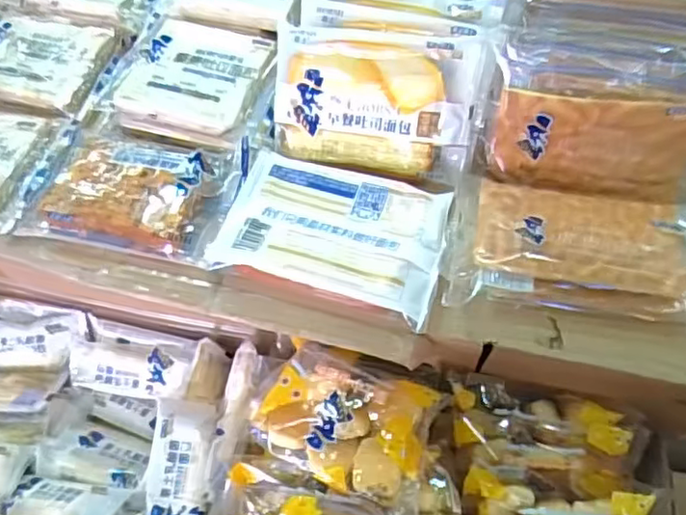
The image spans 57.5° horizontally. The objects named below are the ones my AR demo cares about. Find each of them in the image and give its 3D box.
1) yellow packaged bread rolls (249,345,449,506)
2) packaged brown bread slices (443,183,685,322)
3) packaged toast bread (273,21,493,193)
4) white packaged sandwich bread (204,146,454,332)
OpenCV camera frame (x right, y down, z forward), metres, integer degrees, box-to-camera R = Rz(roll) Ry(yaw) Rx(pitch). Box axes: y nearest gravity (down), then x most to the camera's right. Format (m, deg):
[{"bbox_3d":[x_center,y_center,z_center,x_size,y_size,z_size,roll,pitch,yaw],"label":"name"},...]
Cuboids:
[{"bbox_3d":[0.002,0.113,0.436,0.113,0.043,0.084,23,57,18],"label":"yellow packaged bread rolls"},{"bbox_3d":[0.156,-0.007,0.393,0.162,0.029,0.091,9,54,9],"label":"packaged brown bread slices"},{"bbox_3d":[0.023,-0.110,0.449,0.141,0.095,0.036,10,16,10],"label":"packaged toast bread"},{"bbox_3d":[-0.005,-0.021,0.407,0.145,0.017,0.093,17,56,14],"label":"white packaged sandwich bread"}]

